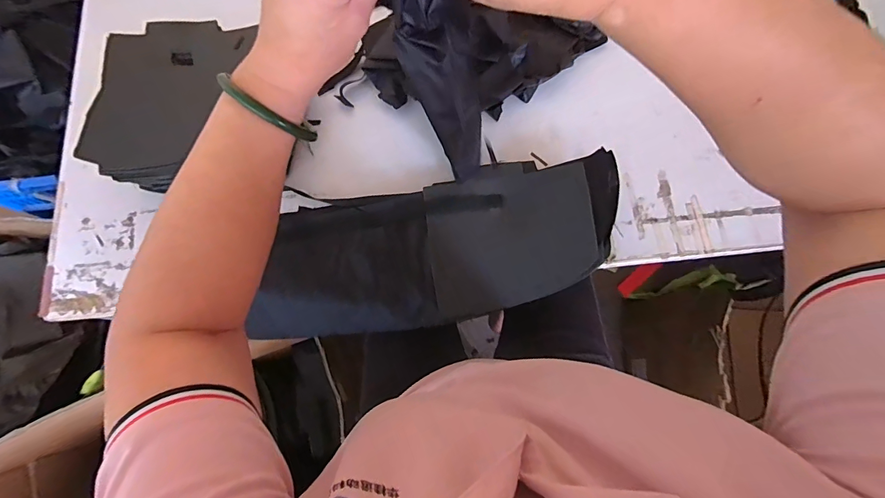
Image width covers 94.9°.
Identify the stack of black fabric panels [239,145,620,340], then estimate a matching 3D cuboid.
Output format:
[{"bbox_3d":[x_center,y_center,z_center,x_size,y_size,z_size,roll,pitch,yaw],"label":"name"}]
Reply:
[{"bbox_3d":[-0.024,0.003,0.539,0.512,0.050,0.202,-12,76,-2],"label":"stack of black fabric panels"}]

